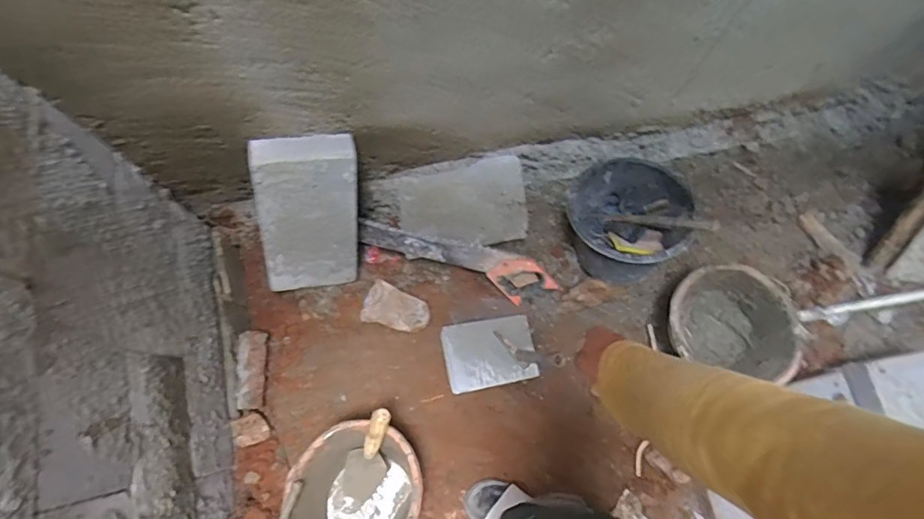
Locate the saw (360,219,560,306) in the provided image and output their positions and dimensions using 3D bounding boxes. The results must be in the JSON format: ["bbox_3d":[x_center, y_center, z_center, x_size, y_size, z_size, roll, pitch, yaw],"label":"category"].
[{"bbox_3d":[-0.011,-0.010,1.280,0.480,0.021,0.115,22,110,-2],"label":"saw"}]

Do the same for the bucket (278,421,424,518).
[{"bbox_3d":[-0.210,0.474,1.049,0.250,0.197,0.270,0,75,-2],"label":"bucket"}]

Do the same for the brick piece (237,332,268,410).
[{"bbox_3d":[-0.504,0.260,1.228,0.079,0.034,0.183,-2,75,-2],"label":"brick piece"}]

